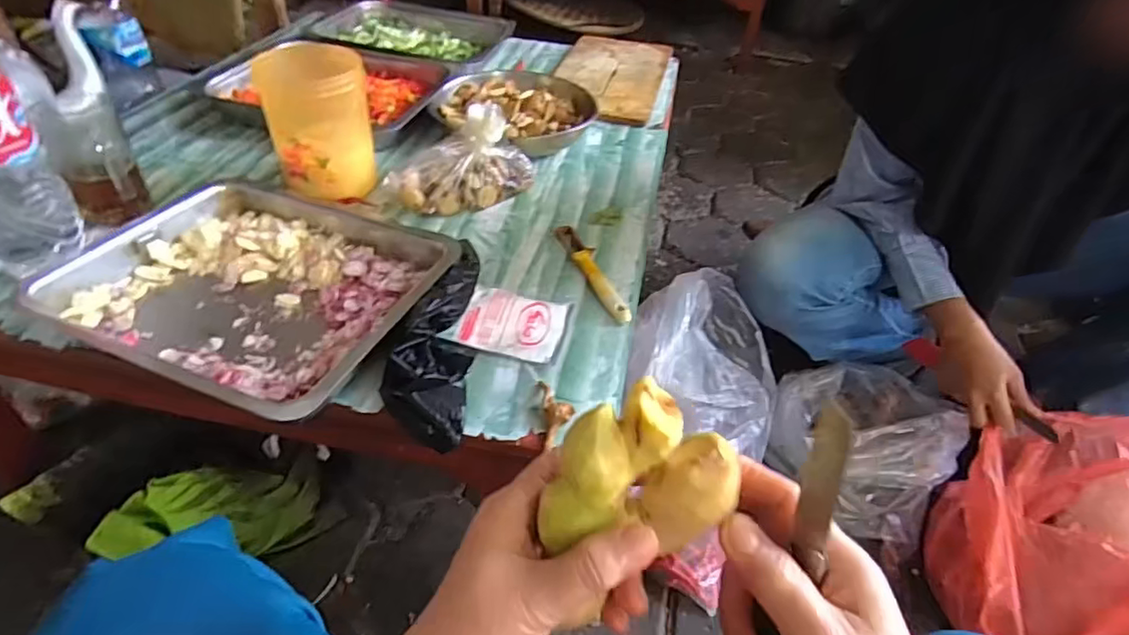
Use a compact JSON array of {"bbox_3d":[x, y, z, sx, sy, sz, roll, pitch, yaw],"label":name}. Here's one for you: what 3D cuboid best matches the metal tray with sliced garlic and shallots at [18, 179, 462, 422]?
[{"bbox_3d":[-0.292,-0.035,0.601,0.320,0.048,0.254,20,45,17],"label":"metal tray with sliced garlic and shallots"}]

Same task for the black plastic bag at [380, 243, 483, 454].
[{"bbox_3d":[-0.120,0.015,0.561,0.075,0.048,0.220,4,55,1],"label":"black plastic bag"}]

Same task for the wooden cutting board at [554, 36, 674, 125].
[{"bbox_3d":[0.089,-0.454,1.115,0.190,0.012,0.373,12,43,9],"label":"wooden cutting board"}]

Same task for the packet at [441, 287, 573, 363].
[{"bbox_3d":[-0.053,0.003,0.604,0.103,0.022,0.077,10,43,7],"label":"packet"}]

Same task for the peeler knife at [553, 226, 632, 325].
[{"bbox_3d":[0.032,-0.053,0.680,0.028,0.013,0.170,-13,45,-17],"label":"peeler knife"}]

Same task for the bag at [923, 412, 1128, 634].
[{"bbox_3d":[0.628,0.271,0.704,0.289,0.201,0.285,-13,45,-17],"label":"bag"}]

